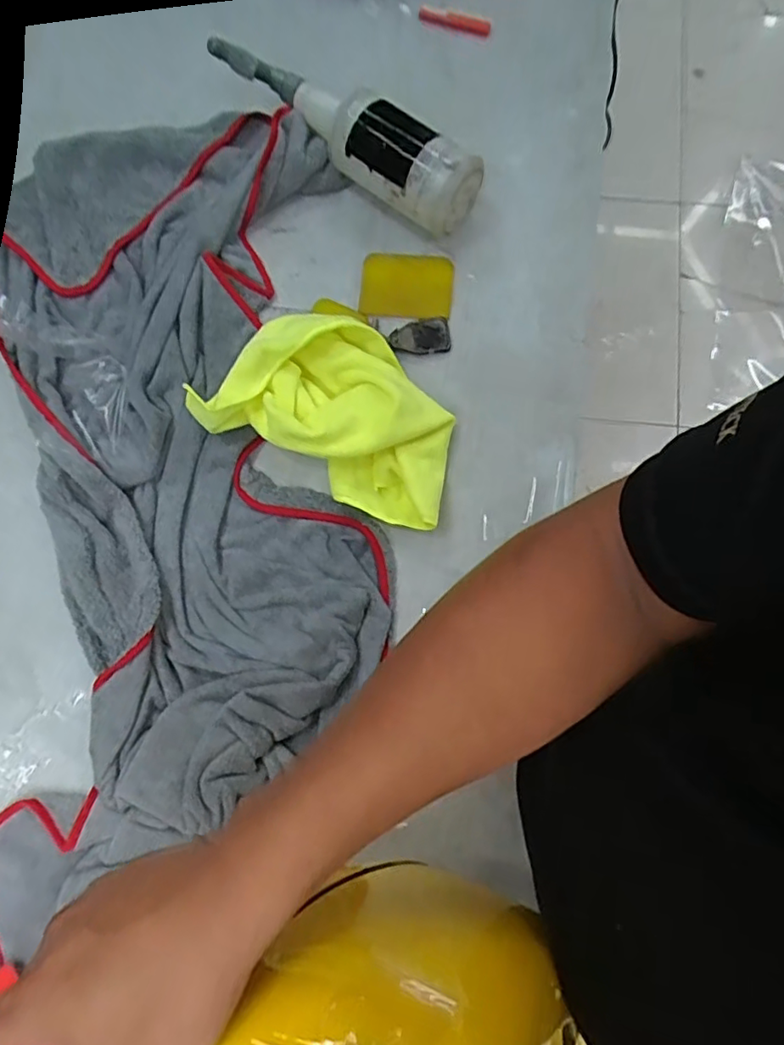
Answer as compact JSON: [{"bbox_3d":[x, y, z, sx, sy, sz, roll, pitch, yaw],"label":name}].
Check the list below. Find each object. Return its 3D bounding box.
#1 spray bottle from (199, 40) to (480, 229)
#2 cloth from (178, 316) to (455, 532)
[{"bbox_3d":[-0.048,-0.454,0.665,0.340,0.069,0.073,38,81,8],"label":"spray bottle"},{"bbox_3d":[-0.047,-0.117,0.600,0.250,0.062,0.162,27,80,6],"label":"cloth"}]

